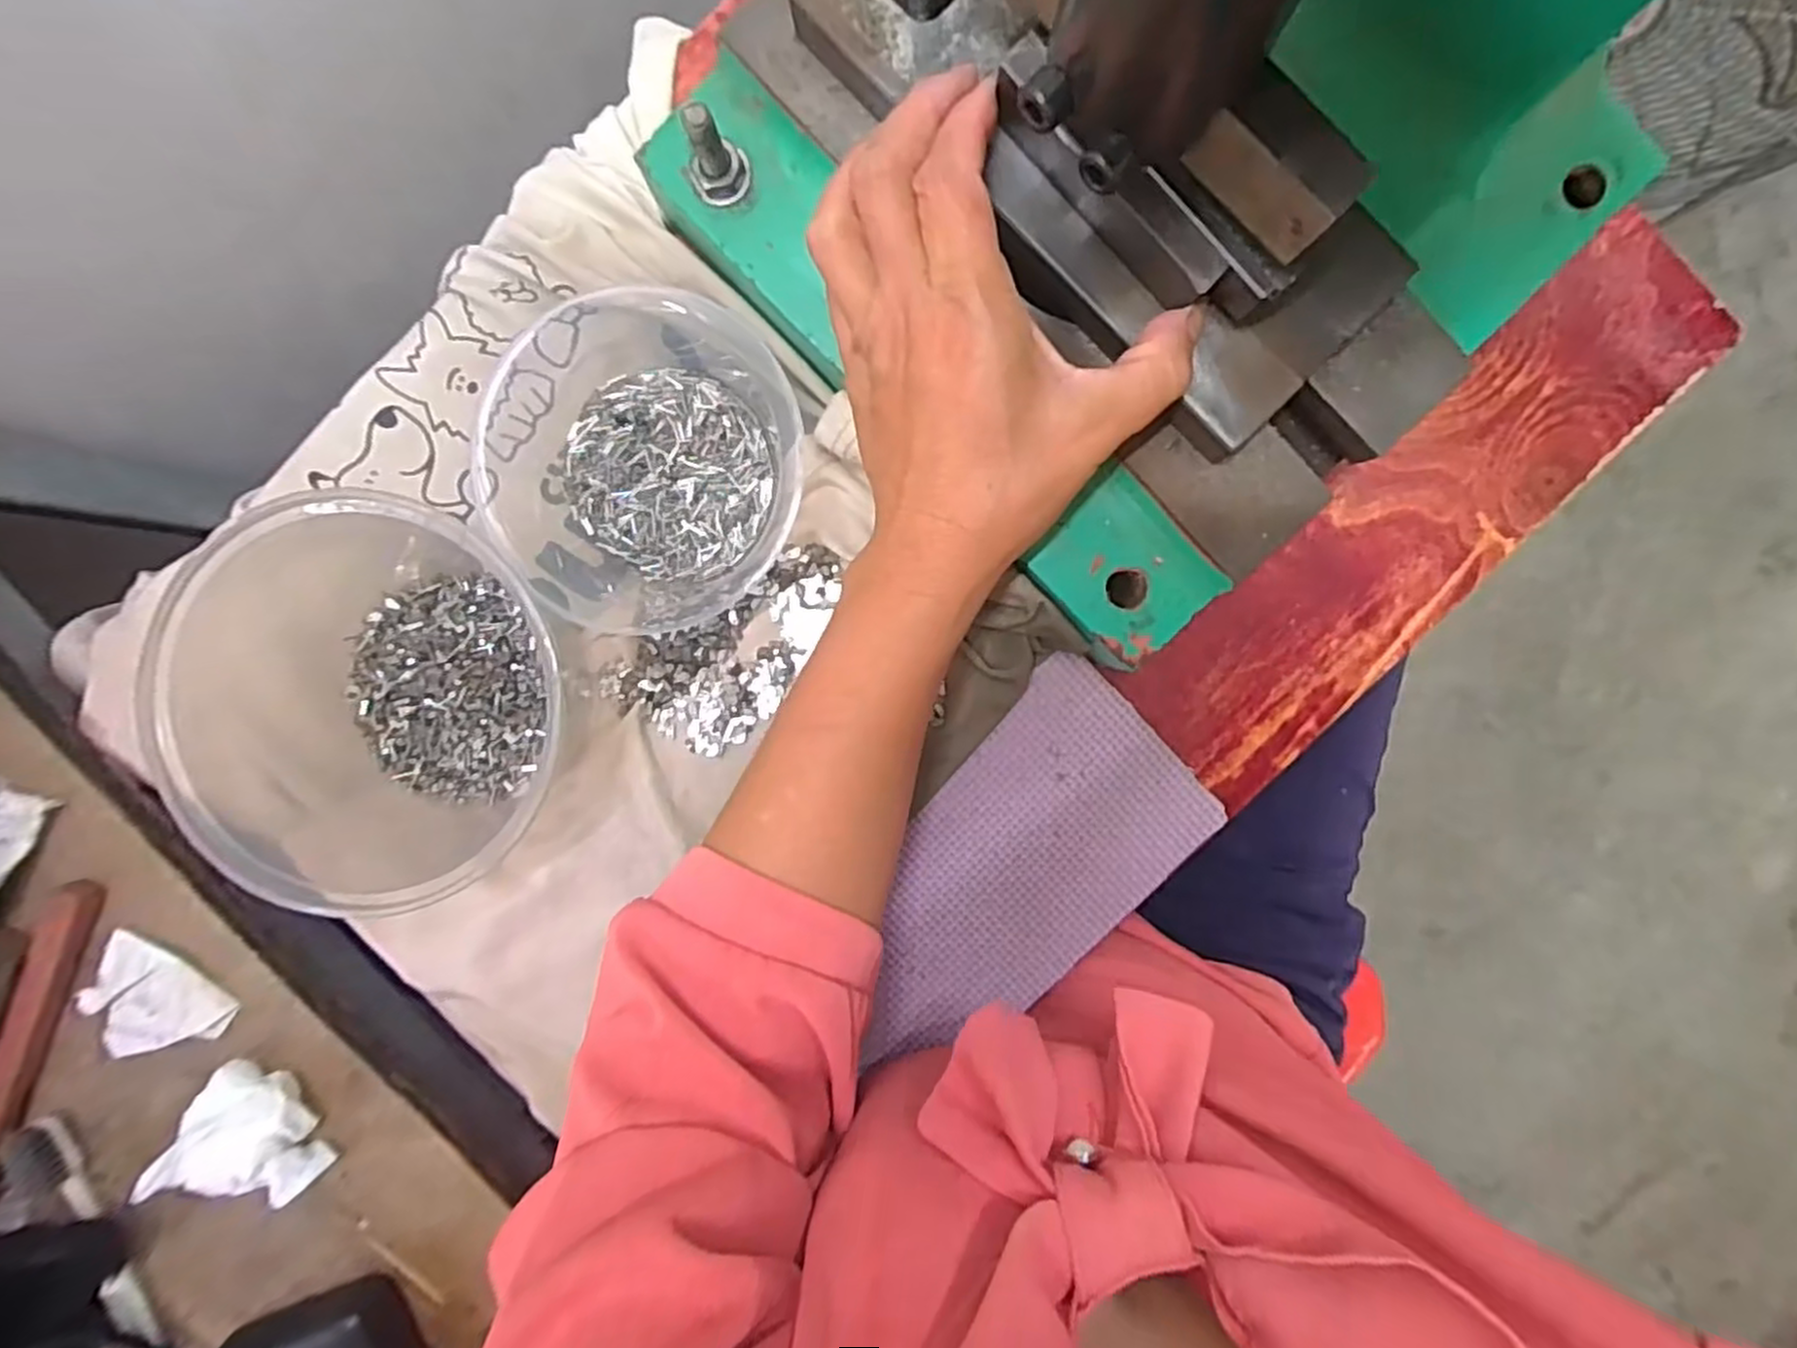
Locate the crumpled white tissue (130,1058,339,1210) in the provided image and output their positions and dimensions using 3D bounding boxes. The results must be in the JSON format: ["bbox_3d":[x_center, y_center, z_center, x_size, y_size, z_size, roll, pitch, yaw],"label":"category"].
[{"bbox_3d":[-0.246,0.179,0.296,0.050,0.025,0.043,24,93,-3],"label":"crumpled white tissue"}]

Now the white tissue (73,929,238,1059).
[{"bbox_3d":[-0.289,0.128,0.304,0.048,0.014,0.041,25,93,-3],"label":"white tissue"}]

